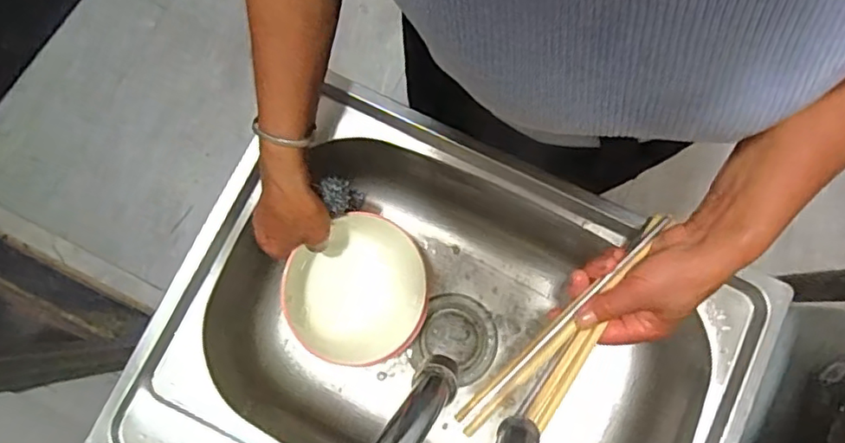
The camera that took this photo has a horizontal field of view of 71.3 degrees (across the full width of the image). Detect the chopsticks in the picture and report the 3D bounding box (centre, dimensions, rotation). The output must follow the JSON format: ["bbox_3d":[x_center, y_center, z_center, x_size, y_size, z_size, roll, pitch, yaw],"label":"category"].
[{"bbox_3d":[0.121,0.084,0.459,0.049,0.022,0.225,42,81,7],"label":"chopsticks"}]

